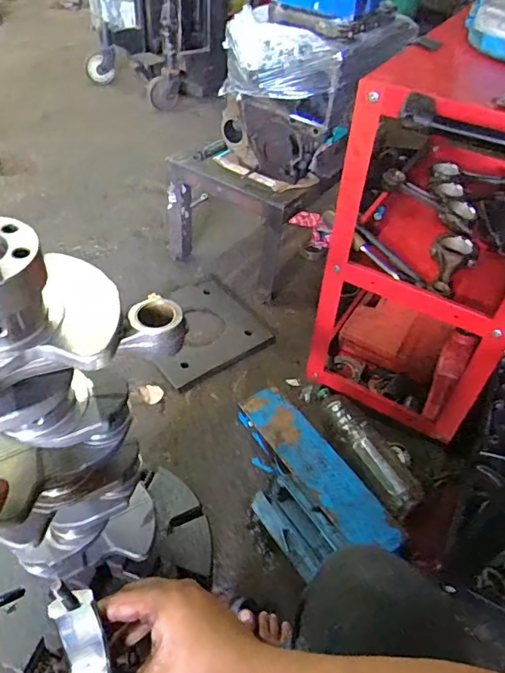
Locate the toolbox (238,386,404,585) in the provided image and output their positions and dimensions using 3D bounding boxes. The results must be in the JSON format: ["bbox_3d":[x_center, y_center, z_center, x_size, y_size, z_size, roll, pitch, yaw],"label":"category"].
[{"bbox_3d":[0.088,0.272,0.988,0.218,0.084,0.395,-18,51,-22],"label":"toolbox"}]

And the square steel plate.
[{"bbox_3d":[-0.151,-0.037,1.313,0.323,0.034,0.308,-29,55,-29],"label":"square steel plate"}]

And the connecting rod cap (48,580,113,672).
[{"bbox_3d":[-0.112,0.208,0.319,0.031,0.054,0.081,-13,49,-18],"label":"connecting rod cap"}]

